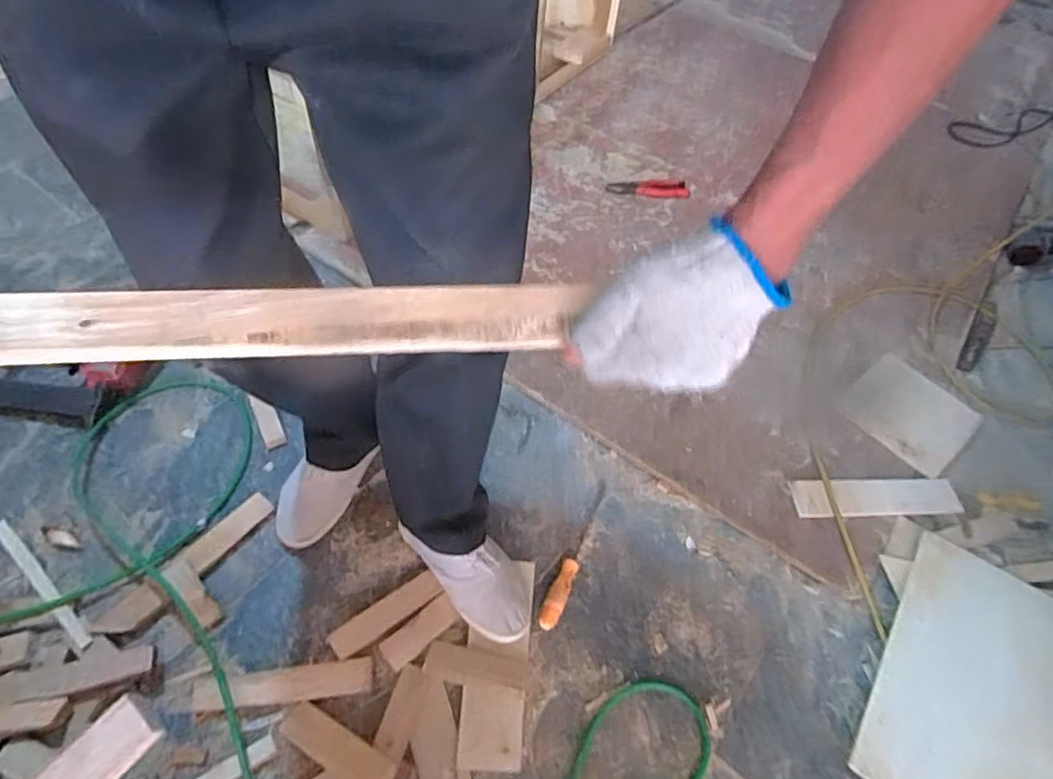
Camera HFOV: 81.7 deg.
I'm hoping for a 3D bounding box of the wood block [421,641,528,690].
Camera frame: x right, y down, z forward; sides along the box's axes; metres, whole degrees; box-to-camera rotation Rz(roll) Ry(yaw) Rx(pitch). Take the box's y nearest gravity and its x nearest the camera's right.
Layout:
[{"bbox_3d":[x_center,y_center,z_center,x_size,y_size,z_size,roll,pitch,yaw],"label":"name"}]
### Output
[{"bbox_3d":[-0.063,0.357,0.786,0.133,0.014,0.041,9,53,2],"label":"wood block"}]

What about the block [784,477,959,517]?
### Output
[{"bbox_3d":[0.555,0.171,0.964,0.271,0.009,0.067,2,53,-4],"label":"block"}]

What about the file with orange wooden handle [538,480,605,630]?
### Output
[{"bbox_3d":[0.078,0.238,0.900,0.027,0.023,0.249,23,54,13],"label":"file with orange wooden handle"}]

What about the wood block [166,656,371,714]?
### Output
[{"bbox_3d":[-0.318,0.367,0.753,0.241,0.019,0.041,-4,53,-8],"label":"wood block"}]

